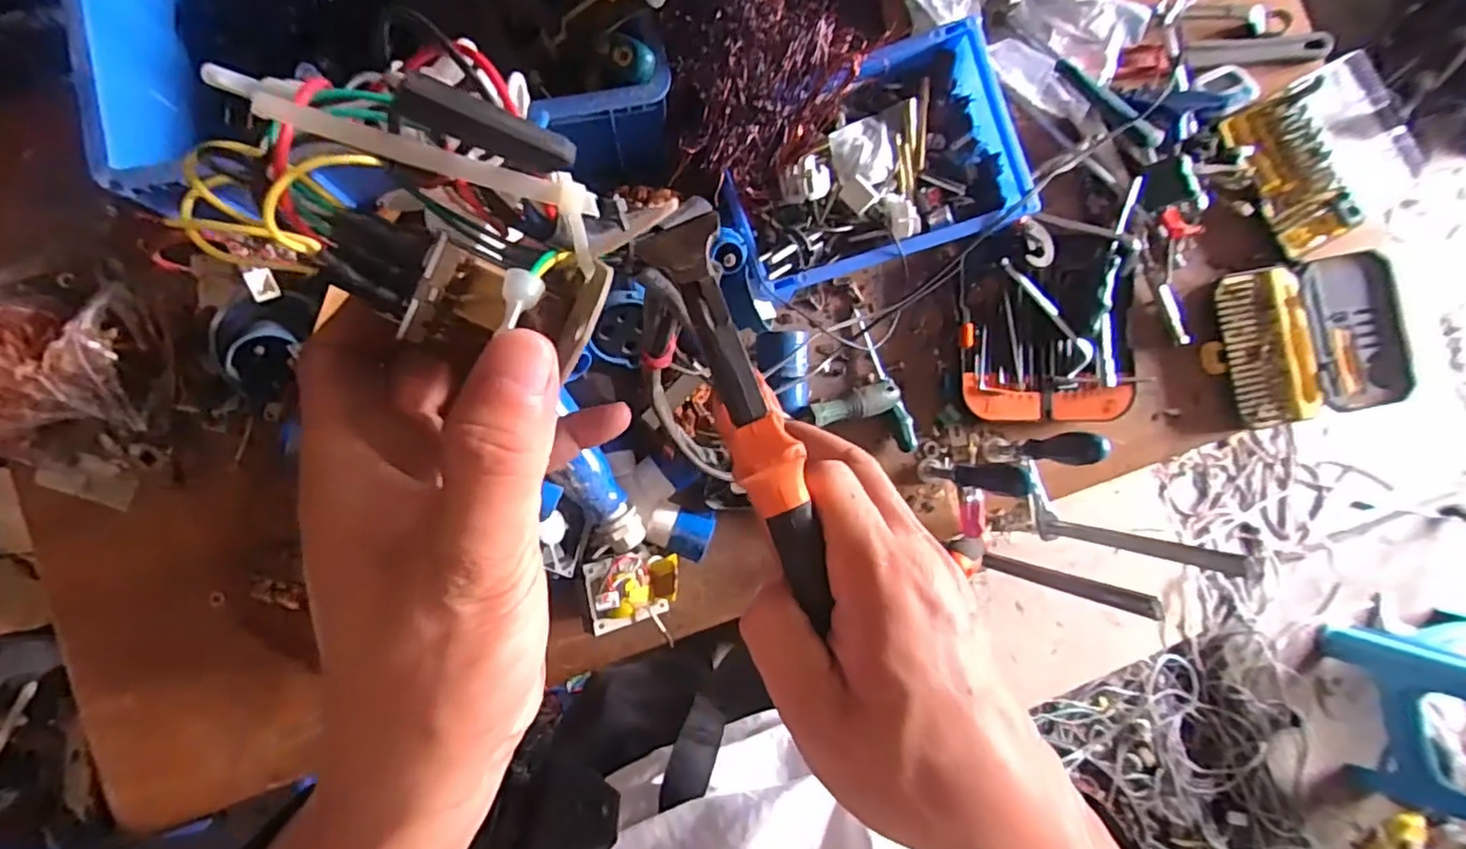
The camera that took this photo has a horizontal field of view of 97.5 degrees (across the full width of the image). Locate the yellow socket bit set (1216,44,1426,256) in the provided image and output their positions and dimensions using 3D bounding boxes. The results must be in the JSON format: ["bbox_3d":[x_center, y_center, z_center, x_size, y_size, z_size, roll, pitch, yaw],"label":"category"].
[{"bbox_3d":[0.721,-0.335,0.763,0.231,0.033,0.181,-30,88,-6],"label":"yellow socket bit set"}]

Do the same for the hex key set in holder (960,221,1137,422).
[{"bbox_3d":[0.363,-0.122,0.744,0.203,0.038,0.237,-1,85,-4],"label":"hex key set in holder"}]

